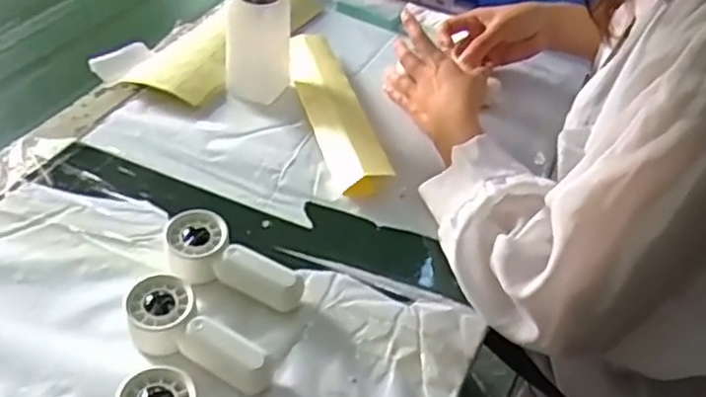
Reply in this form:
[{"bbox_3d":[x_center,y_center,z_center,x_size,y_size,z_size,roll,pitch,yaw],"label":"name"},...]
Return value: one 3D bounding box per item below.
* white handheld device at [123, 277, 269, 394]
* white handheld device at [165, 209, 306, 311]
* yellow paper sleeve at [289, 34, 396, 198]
[{"bbox_3d":[-0.105,0.094,0.460,0.107,0.031,0.044,31,46,28],"label":"white handheld device"},{"bbox_3d":[-0.087,0.049,0.516,0.108,0.036,0.050,16,41,13],"label":"white handheld device"},{"bbox_3d":[-0.023,-0.095,0.699,0.051,0.025,0.258,-8,42,-15],"label":"yellow paper sleeve"}]

